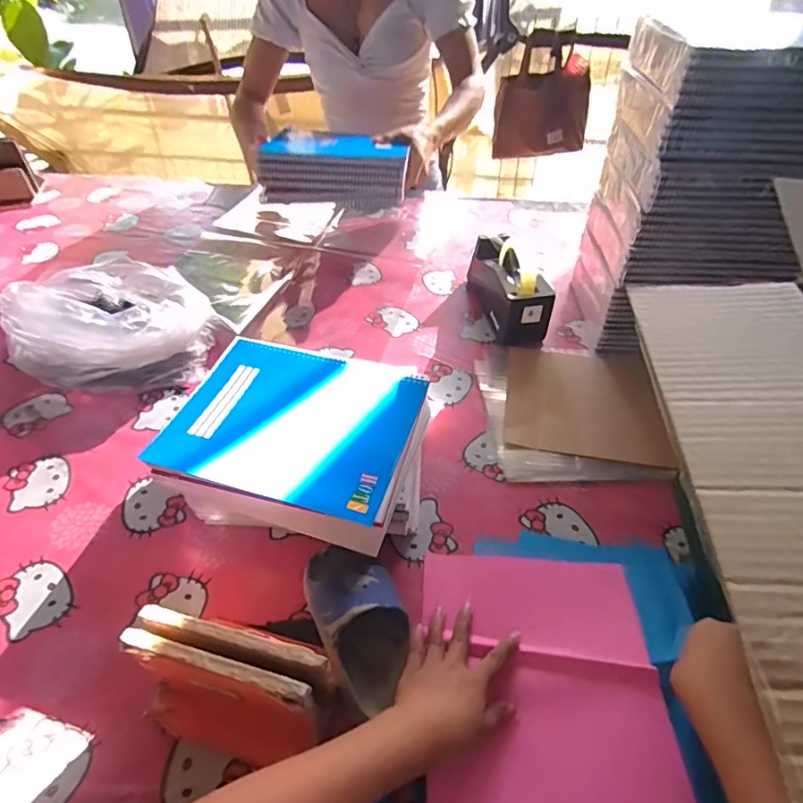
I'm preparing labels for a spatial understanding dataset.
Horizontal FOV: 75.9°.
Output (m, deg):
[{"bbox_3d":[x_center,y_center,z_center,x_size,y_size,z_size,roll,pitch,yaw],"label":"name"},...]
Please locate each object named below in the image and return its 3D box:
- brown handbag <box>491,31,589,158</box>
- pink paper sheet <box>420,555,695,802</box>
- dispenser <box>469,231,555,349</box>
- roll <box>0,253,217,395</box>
[{"bbox_3d":[0.422,-0.885,1.521,0.269,0.298,0.096,14,48,13],"label":"brown handbag"},{"bbox_3d":[0.129,0.265,0.467,0.206,0.026,0.269,1,45,1],"label":"pink paper sheet"},{"bbox_3d":[0.177,-0.194,0.859,0.076,0.109,0.205,-7,45,-7],"label":"dispenser"},{"bbox_3d":[-0.451,-0.128,0.775,0.252,0.115,0.299,-30,52,-27],"label":"roll"}]

